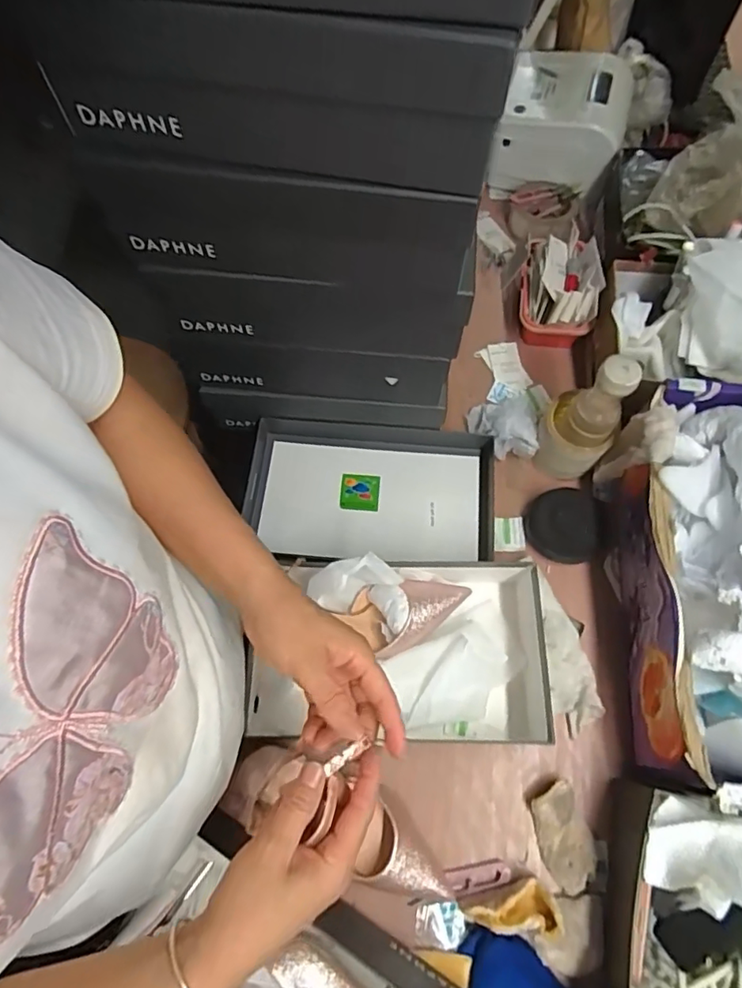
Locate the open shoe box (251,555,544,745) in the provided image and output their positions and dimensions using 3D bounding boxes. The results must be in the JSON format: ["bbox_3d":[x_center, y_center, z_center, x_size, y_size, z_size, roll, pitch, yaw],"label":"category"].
[{"bbox_3d":[0.033,0.165,0.583,0.311,0.092,0.181,1,67,2],"label":"open shoe box"}]

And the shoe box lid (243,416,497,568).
[{"bbox_3d":[-0.001,0.001,0.694,0.310,0.039,0.177,1,67,2],"label":"shoe box lid"}]

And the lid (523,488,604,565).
[{"bbox_3d":[0.232,0.039,0.653,0.086,0.020,0.090,-10,74,36],"label":"lid"}]

